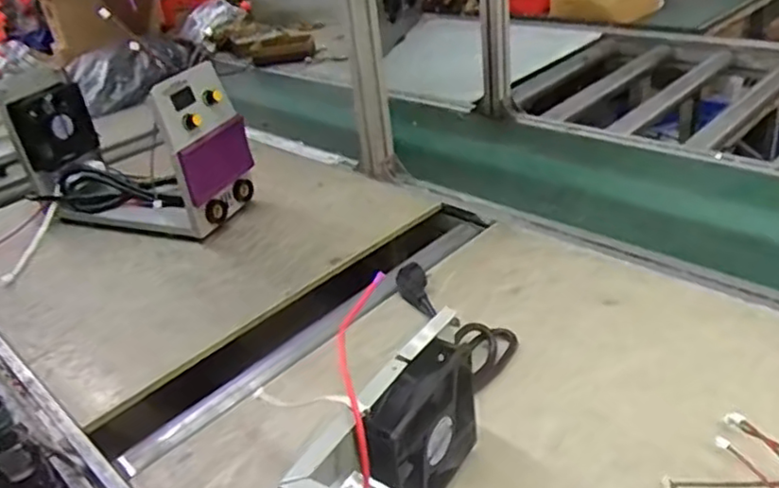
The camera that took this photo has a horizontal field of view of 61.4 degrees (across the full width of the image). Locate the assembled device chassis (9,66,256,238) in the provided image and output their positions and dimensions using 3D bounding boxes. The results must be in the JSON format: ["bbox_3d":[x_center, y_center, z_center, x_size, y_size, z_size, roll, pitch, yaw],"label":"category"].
[{"bbox_3d":[-0.404,-0.149,1.037,0.357,0.235,0.134,6,34,22],"label":"assembled device chassis"}]

